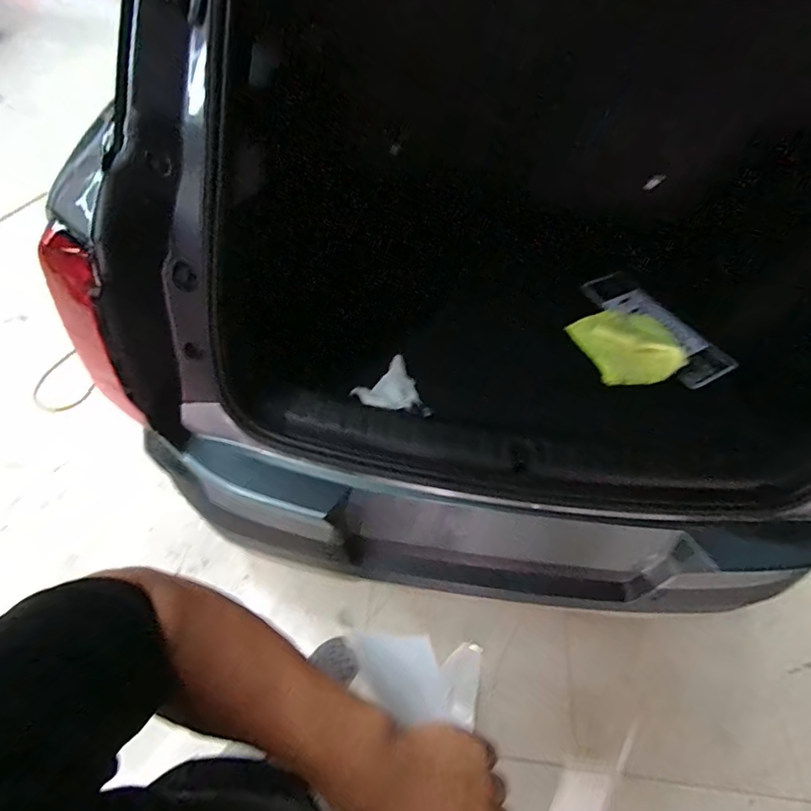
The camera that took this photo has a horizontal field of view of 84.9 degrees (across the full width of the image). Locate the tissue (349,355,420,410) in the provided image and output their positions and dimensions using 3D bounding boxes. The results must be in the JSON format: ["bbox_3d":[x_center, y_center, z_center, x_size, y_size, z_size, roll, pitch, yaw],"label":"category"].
[{"bbox_3d":[-0.022,-0.034,0.916,0.118,0.018,0.142,38,60,20],"label":"tissue"}]

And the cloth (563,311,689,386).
[{"bbox_3d":[0.504,-0.142,1.010,0.215,0.063,0.199,-3,55,-8],"label":"cloth"}]

